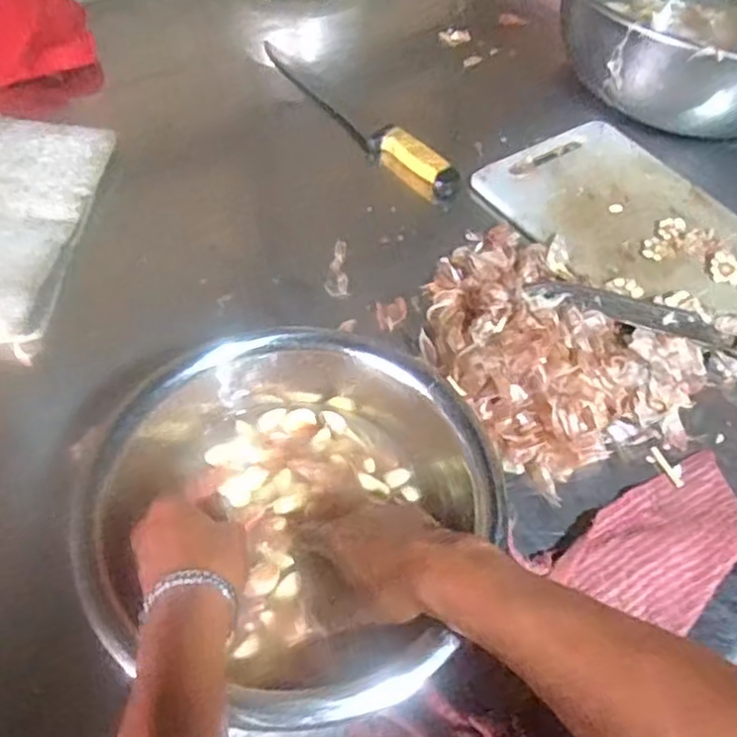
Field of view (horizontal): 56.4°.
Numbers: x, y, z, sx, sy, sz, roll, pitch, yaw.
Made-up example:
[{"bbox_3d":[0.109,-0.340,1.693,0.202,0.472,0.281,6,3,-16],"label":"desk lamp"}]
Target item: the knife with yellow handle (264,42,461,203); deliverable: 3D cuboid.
[{"bbox_3d":[-0.028,-0.351,0.937,0.056,0.038,0.403,-35,65,-26],"label":"knife with yellow handle"}]

